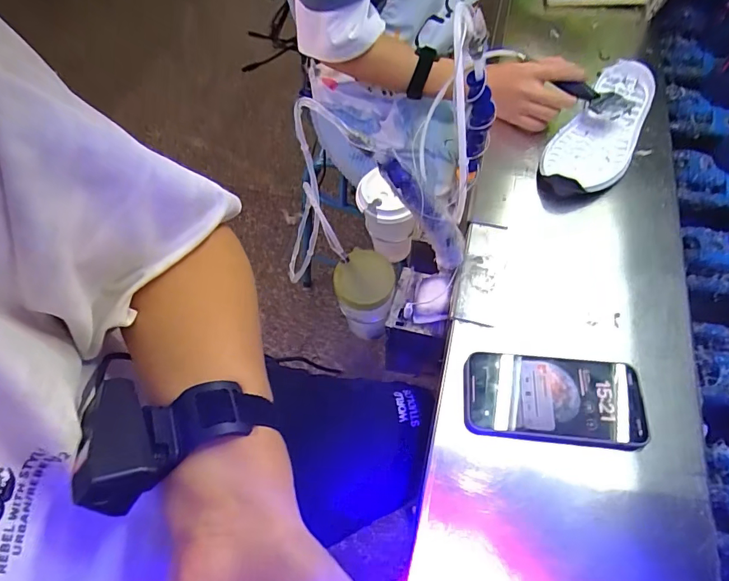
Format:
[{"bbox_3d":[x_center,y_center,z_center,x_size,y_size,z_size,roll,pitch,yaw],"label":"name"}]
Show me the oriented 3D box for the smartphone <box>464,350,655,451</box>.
[{"bbox_3d":[0.179,0.103,0.427,0.163,0.016,0.081,1,60,9],"label":"smartphone"}]

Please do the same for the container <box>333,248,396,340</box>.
[{"bbox_3d":[0.002,0.008,0.580,0.070,0.111,0.065,-4,59,6],"label":"container"}]

